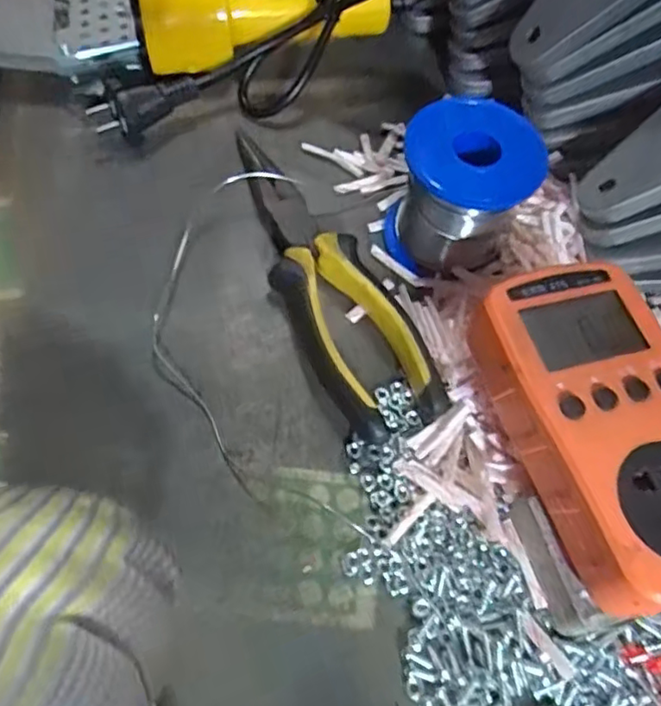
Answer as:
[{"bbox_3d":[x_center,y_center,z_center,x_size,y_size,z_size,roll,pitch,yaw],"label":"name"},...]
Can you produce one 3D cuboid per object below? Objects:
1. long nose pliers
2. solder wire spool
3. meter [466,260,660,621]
[{"bbox_3d":[-0.002,-0.034,0.286,0.046,0.026,0.156,-24,66,-18],"label":"long nose pliers"},{"bbox_3d":[0.060,-0.077,0.290,0.057,0.063,0.056,-10,64,-10],"label":"solder wire spool"},{"bbox_3d":[0.099,0.024,0.220,0.067,0.029,0.120,-12,63,-13],"label":"meter"}]

